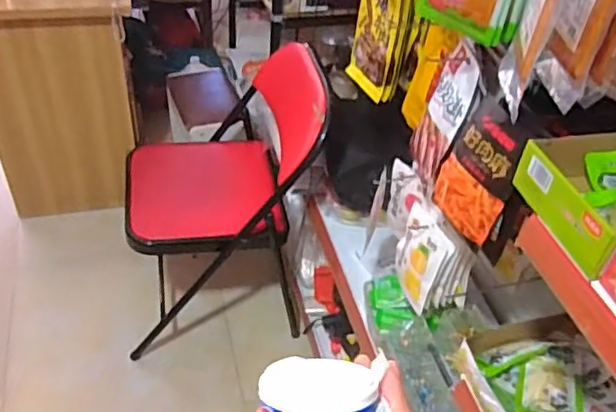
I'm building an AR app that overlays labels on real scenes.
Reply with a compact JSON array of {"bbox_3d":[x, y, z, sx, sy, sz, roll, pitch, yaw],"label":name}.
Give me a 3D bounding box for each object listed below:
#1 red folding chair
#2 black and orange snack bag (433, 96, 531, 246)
[{"bbox_3d":[-0.225,-0.050,1.557,0.471,0.642,0.481,-2,43,-8],"label":"red folding chair"},{"bbox_3d":[0.240,-0.050,0.847,0.039,0.185,0.139,-3,33,-35],"label":"black and orange snack bag"}]

